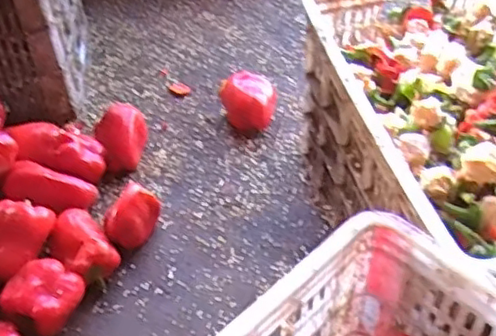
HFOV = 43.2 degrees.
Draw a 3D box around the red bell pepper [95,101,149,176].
[{"bbox_3d":[-0.204,-0.046,1.027,0.084,0.078,0.102,-12,47,-11],"label":"red bell pepper"}]

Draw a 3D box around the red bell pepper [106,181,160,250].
[{"bbox_3d":[-0.169,0.075,0.902,0.059,0.069,0.087,19,49,18],"label":"red bell pepper"}]

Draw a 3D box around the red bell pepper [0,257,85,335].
[{"bbox_3d":[-0.265,0.169,0.816,0.088,0.064,0.080,25,51,23],"label":"red bell pepper"}]

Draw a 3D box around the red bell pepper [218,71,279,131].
[{"bbox_3d":[0.002,-0.115,1.091,0.099,0.075,0.097,-1,46,1],"label":"red bell pepper"}]

